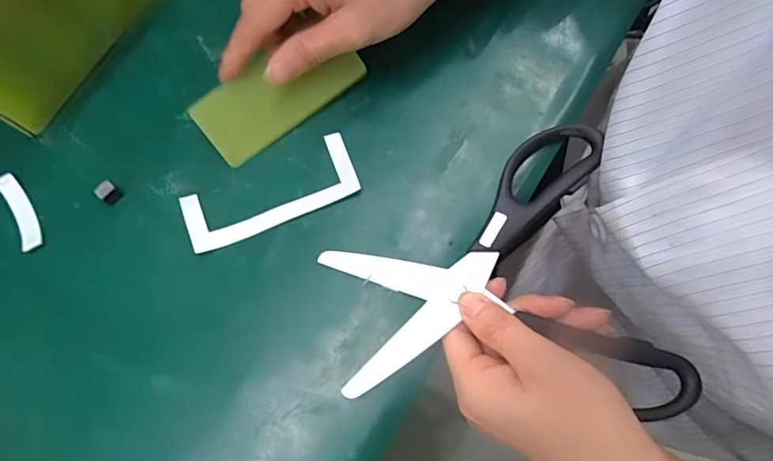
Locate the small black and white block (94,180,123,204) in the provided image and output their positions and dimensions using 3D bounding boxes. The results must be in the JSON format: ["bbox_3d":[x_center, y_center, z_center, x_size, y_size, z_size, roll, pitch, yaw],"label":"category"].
[{"bbox_3d":[-0.157,-0.021,0.274,0.008,0.011,0.010,33,78,9],"label":"small black and white block"}]

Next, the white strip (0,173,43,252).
[{"bbox_3d":[-0.208,-0.011,0.274,0.012,0.005,0.049,-30,76,-7],"label":"white strip"}]

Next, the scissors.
[{"bbox_3d":[0.052,0.028,0.249,0.159,0.017,0.151,-12,75,-2],"label":"scissors"}]

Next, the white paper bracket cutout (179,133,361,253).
[{"bbox_3d":[-0.066,-0.021,0.273,0.098,0.006,0.037,-23,81,-4],"label":"white paper bracket cutout"}]

